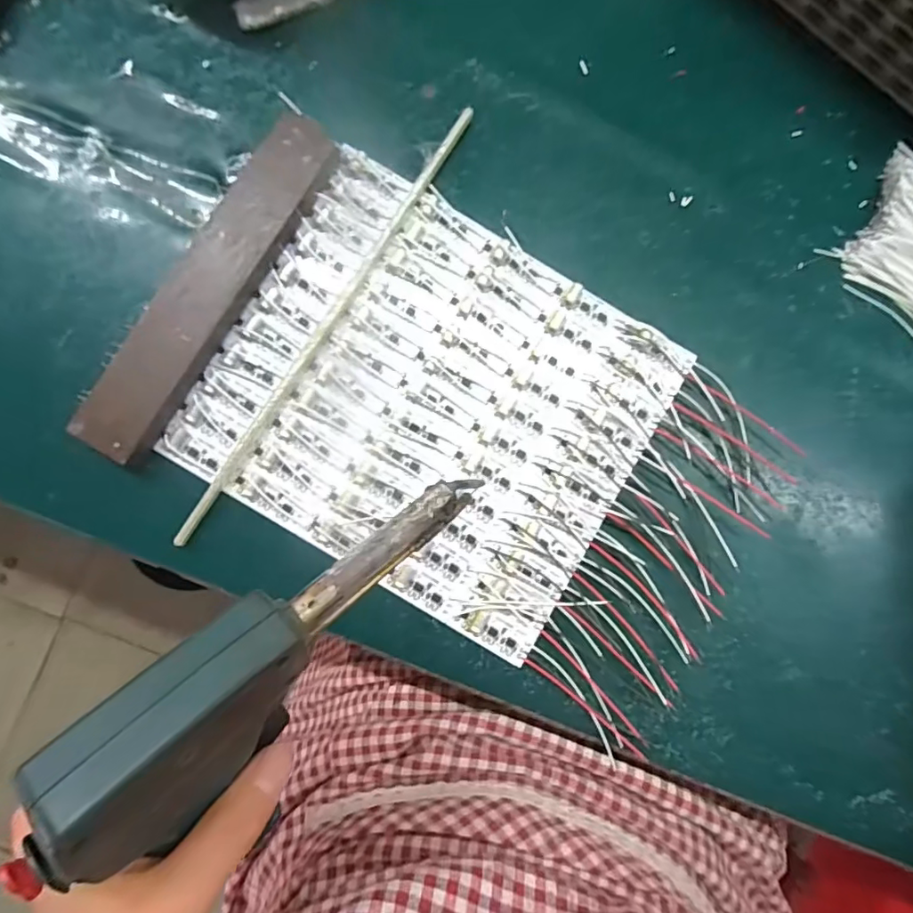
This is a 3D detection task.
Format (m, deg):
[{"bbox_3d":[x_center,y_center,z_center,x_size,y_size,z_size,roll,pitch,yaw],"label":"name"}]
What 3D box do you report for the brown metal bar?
[{"bbox_3d":[-0.126,-0.089,0.276,0.038,0.018,0.197,32,86,-1],"label":"brown metal bar"}]

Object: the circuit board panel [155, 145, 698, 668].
[{"bbox_3d":[-0.012,-0.029,0.286,0.222,0.008,0.191,31,86,-1],"label":"circuit board panel"}]

